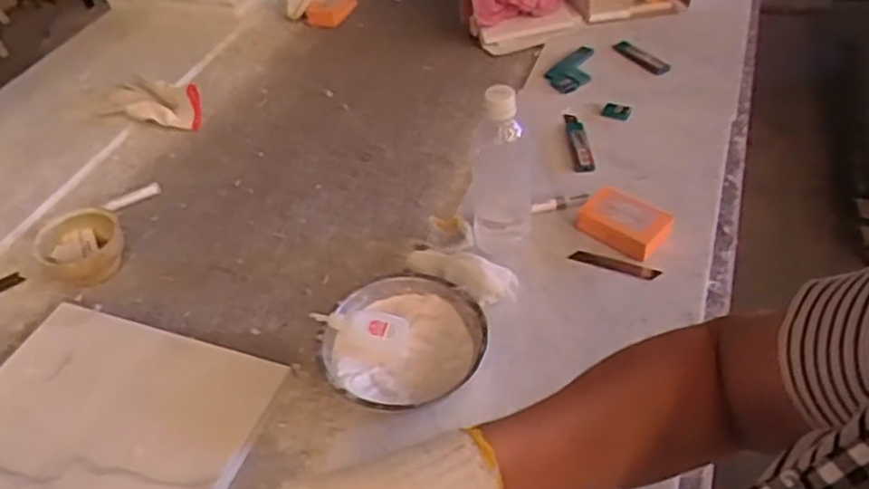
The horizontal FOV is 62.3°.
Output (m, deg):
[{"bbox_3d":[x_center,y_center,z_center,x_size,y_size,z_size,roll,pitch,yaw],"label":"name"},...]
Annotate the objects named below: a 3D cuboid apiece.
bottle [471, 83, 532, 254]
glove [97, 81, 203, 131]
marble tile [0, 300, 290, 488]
[{"bbox_3d":[0.073,-0.095,0.813,0.076,0.205,0.073,0,45,6],"label":"bottle"},{"bbox_3d":[-0.445,-0.227,1.128,0.175,0.056,0.090,2,45,9],"label":"glove"},{"bbox_3d":[-0.339,0.201,0.690,0.296,0.020,0.304,12,48,18],"label":"marble tile"}]

